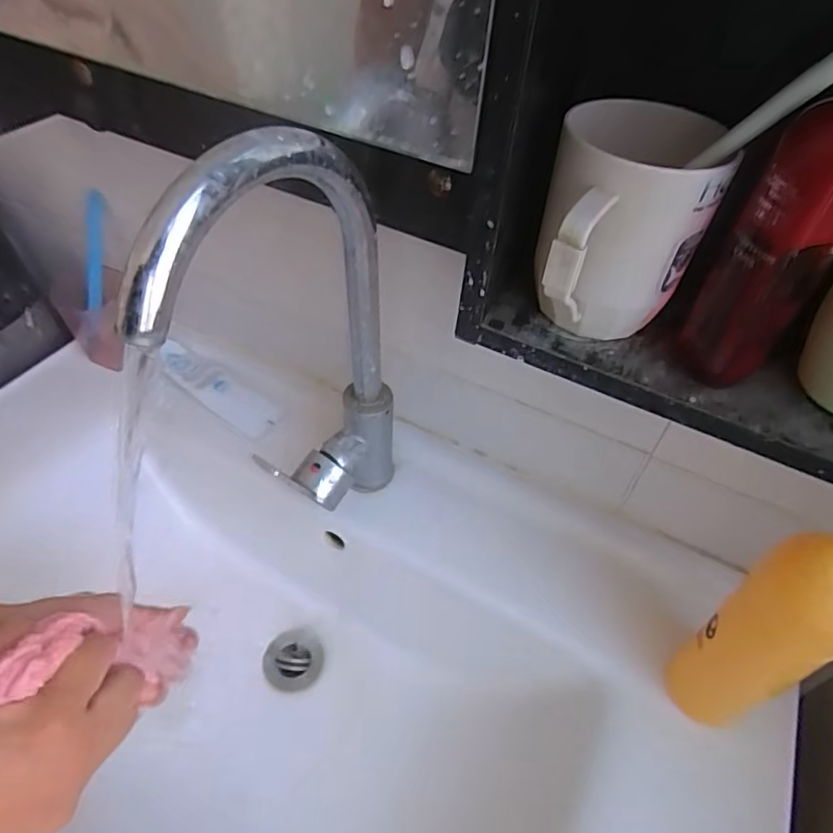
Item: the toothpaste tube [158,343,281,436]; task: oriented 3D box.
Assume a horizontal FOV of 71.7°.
[{"bbox_3d":[-0.214,-0.032,0.615,0.150,0.027,0.040,26,52,18],"label":"toothpaste tube"}]

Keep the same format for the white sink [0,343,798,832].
[{"bbox_3d":[-0.109,0.223,0.494,0.725,0.160,0.465,23,52,16],"label":"white sink"}]

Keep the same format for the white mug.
[{"bbox_3d":[0.104,-0.094,0.299,0.077,0.106,0.101,12,49,7],"label":"white mug"}]

